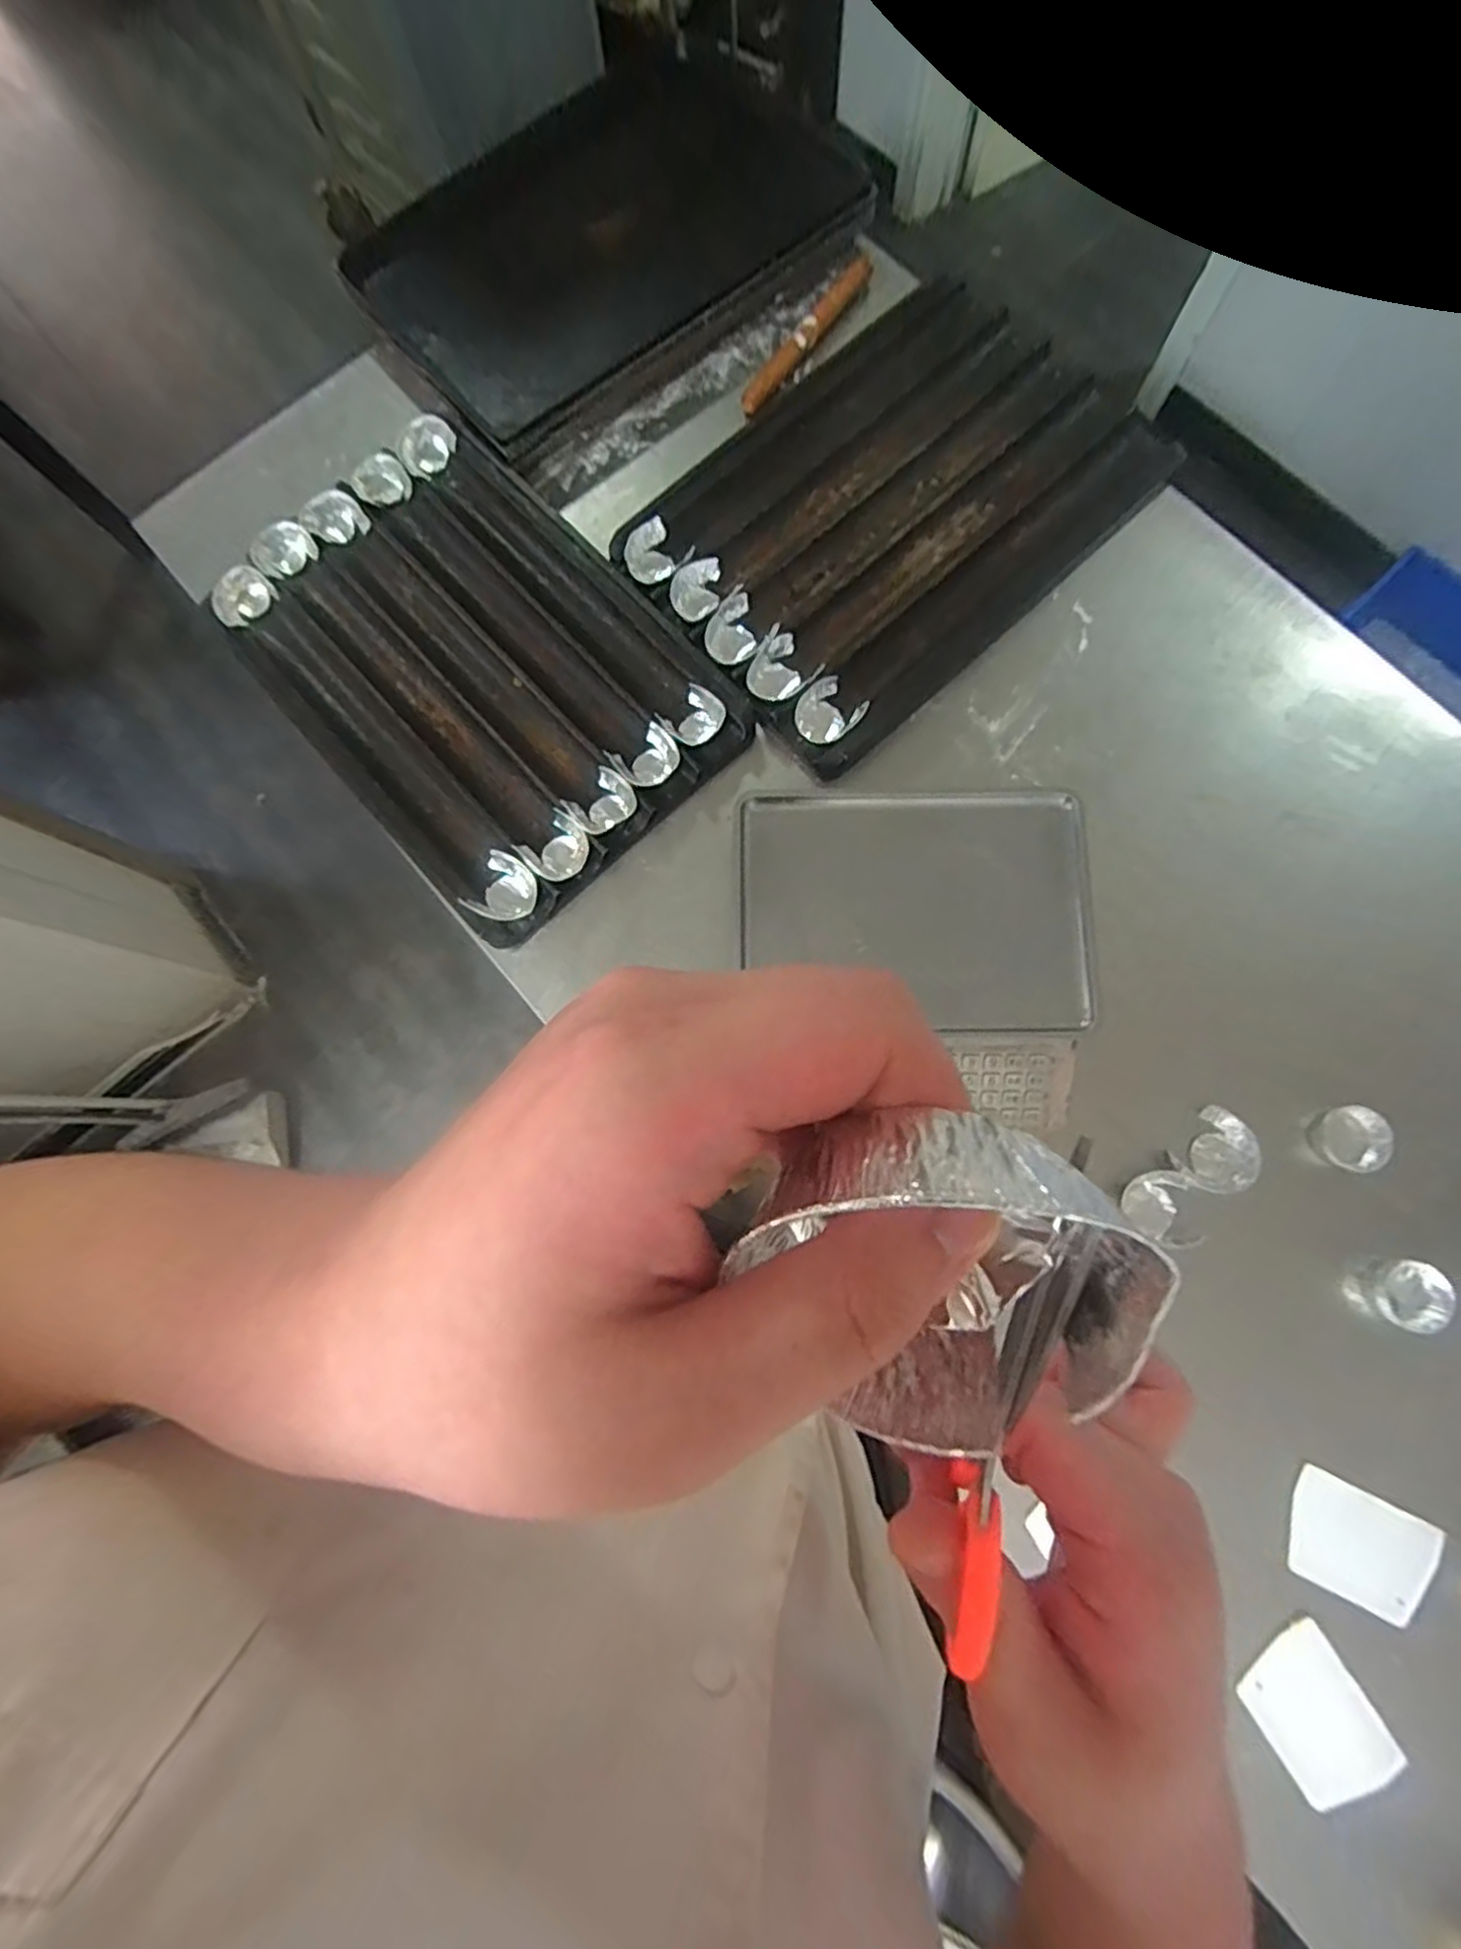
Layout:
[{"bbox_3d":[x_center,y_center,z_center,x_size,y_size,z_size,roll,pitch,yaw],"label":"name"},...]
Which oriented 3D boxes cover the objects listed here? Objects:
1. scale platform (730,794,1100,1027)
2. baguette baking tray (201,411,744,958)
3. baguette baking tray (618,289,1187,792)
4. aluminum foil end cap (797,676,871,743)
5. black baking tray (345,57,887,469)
[{"bbox_3d":[0.174,-0.067,0.704,0.321,0.034,0.232,1,79,0],"label":"scale platform"},{"bbox_3d":[-0.298,-0.361,0.864,0.393,0.041,0.607,-42,81,-6],"label":"baguette baking tray"},{"bbox_3d":[0.198,-0.560,0.872,0.571,0.032,0.398,-42,81,-6],"label":"baguette baking tray"},{"bbox_3d":[0.111,-0.299,0.839,0.072,0.026,0.065,-42,81,-6],"label":"aluminum foil end cap"},{"bbox_3d":[-0.164,-0.961,0.940,0.600,0.038,0.451,-45,81,-6],"label":"black baking tray"}]

